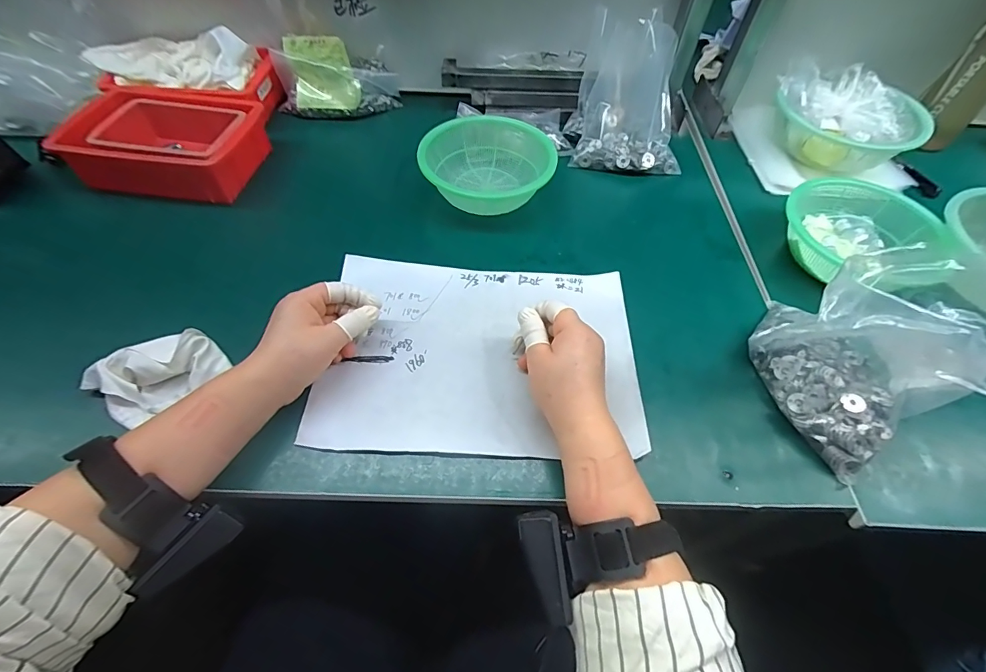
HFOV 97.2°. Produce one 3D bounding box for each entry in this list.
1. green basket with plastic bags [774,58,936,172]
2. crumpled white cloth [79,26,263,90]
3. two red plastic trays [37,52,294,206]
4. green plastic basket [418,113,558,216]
[{"bbox_3d":[0.477,-0.294,0.585,0.173,0.078,0.156,-10,56,-7],"label":"green basket with plastic bags"},{"bbox_3d":[-0.430,-0.379,0.588,0.213,0.042,0.101,9,55,4],"label":"crumpled white cloth"},{"bbox_3d":[-0.400,-0.280,0.569,0.207,0.068,0.246,2,56,1],"label":"two red plastic trays"},{"bbox_3d":[-0.011,-0.225,0.556,0.155,0.048,0.147,-8,56,-6],"label":"green plastic basket"}]

